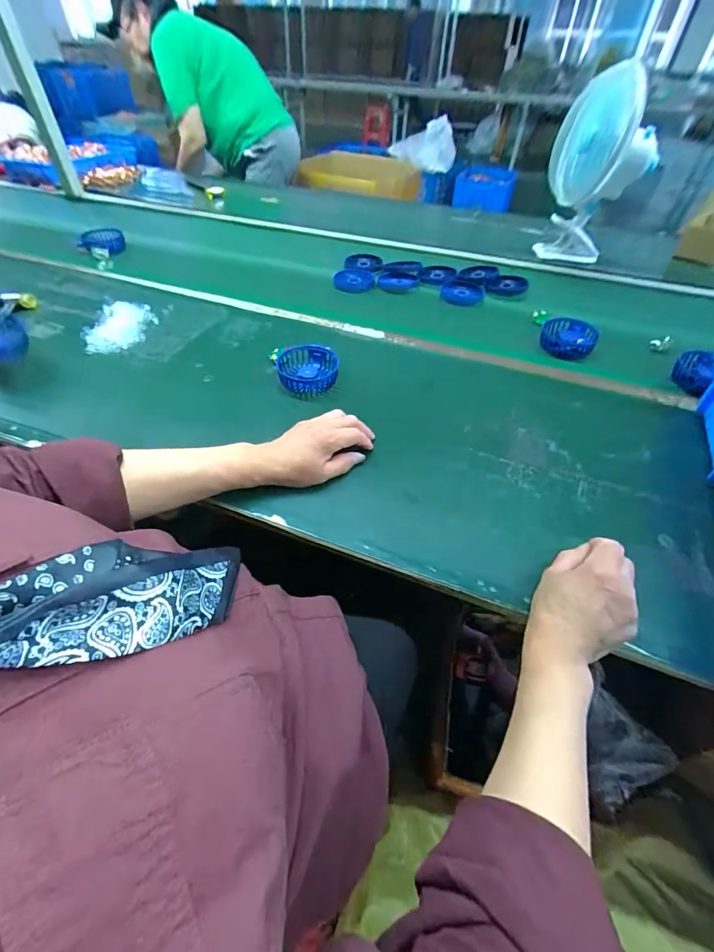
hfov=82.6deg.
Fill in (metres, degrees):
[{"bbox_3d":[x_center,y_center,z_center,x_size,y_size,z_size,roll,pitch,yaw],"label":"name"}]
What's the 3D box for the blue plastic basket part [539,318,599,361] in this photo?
[{"bbox_3d":[0.362,-0.235,0.694,0.085,0.031,0.084,6,48,3],"label":"blue plastic basket part"}]

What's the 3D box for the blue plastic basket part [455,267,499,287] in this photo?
[{"bbox_3d":[0.263,-0.436,0.879,0.073,0.012,0.096,27,52,21],"label":"blue plastic basket part"}]

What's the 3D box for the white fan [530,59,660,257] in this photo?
[{"bbox_3d":[0.490,-0.610,0.838,0.132,0.315,0.168,-24,53,-22],"label":"white fan"}]

